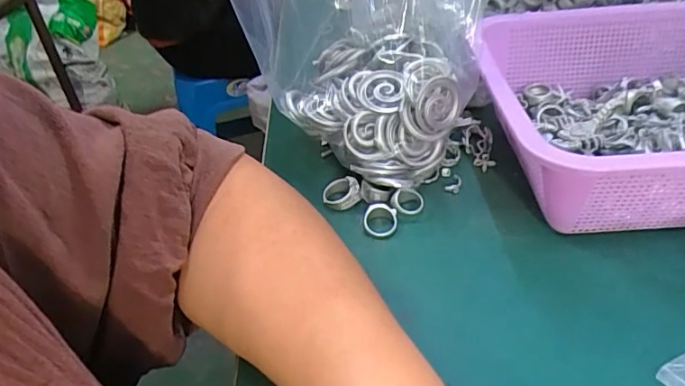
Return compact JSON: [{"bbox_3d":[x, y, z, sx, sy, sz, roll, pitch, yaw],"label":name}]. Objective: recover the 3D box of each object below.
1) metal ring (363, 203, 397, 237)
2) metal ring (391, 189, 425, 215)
[{"bbox_3d":[0.026,0.019,0.358,0.024,0.006,0.024,3,67,-7],"label":"metal ring"},{"bbox_3d":[0.046,0.006,0.365,0.023,0.006,0.018,10,81,-2],"label":"metal ring"}]

